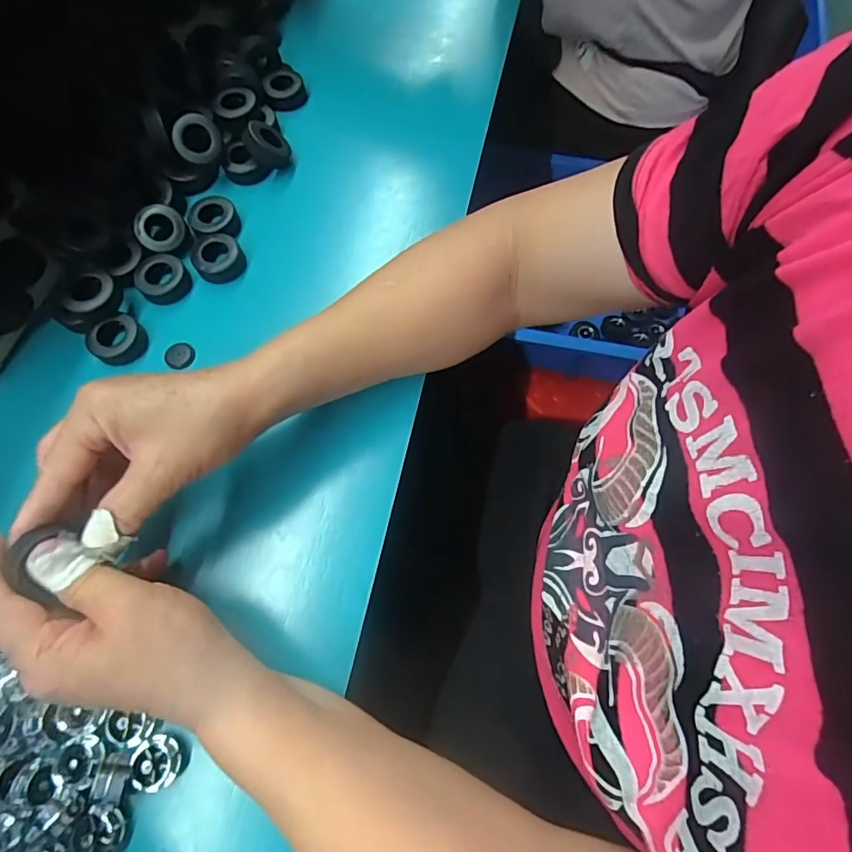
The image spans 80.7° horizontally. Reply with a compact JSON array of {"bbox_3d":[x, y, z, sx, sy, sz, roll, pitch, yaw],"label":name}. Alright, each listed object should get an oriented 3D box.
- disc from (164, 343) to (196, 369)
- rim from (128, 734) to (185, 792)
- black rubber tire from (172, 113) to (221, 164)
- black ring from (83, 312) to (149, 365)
[{"bbox_3d":[-0.181,-0.052,0.367,0.022,0.004,0.021,1,69,-3],"label":"disc"},{"bbox_3d":[-0.145,0.179,0.268,0.024,0.009,0.026,1,69,-3],"label":"rim"},{"bbox_3d":[-0.187,-0.234,0.410,0.035,0.016,0.041,-5,86,-13],"label":"black rubber tire"},{"bbox_3d":[-0.229,-0.066,0.369,0.037,0.014,0.042,-40,76,-16],"label":"black ring"}]

